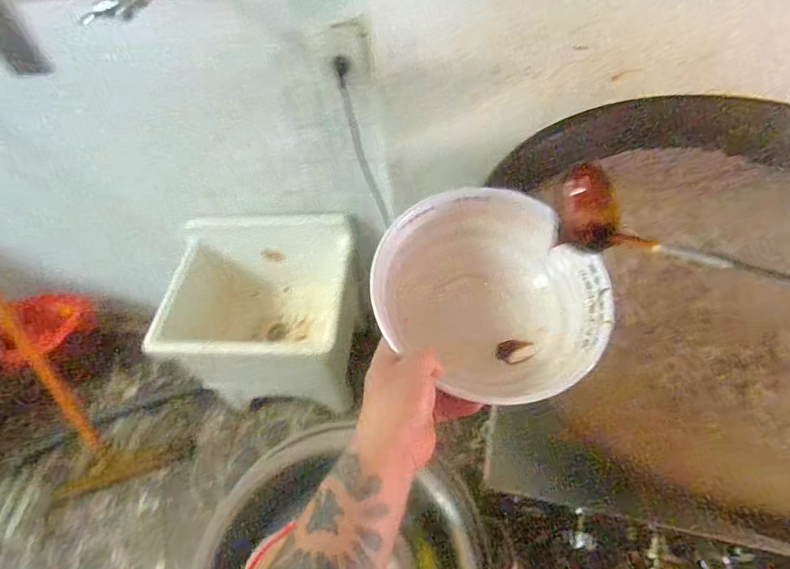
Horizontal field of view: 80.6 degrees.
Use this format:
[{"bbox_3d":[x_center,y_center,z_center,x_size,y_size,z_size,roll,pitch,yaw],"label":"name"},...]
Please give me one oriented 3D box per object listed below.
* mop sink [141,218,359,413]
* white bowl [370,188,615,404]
[{"bbox_3d":[-0.385,0.118,1.469,0.543,0.518,0.450,-1,52,6],"label":"mop sink"},{"bbox_3d":[0.085,0.011,0.448,0.203,0.075,0.197,1,56,-1],"label":"white bowl"}]

